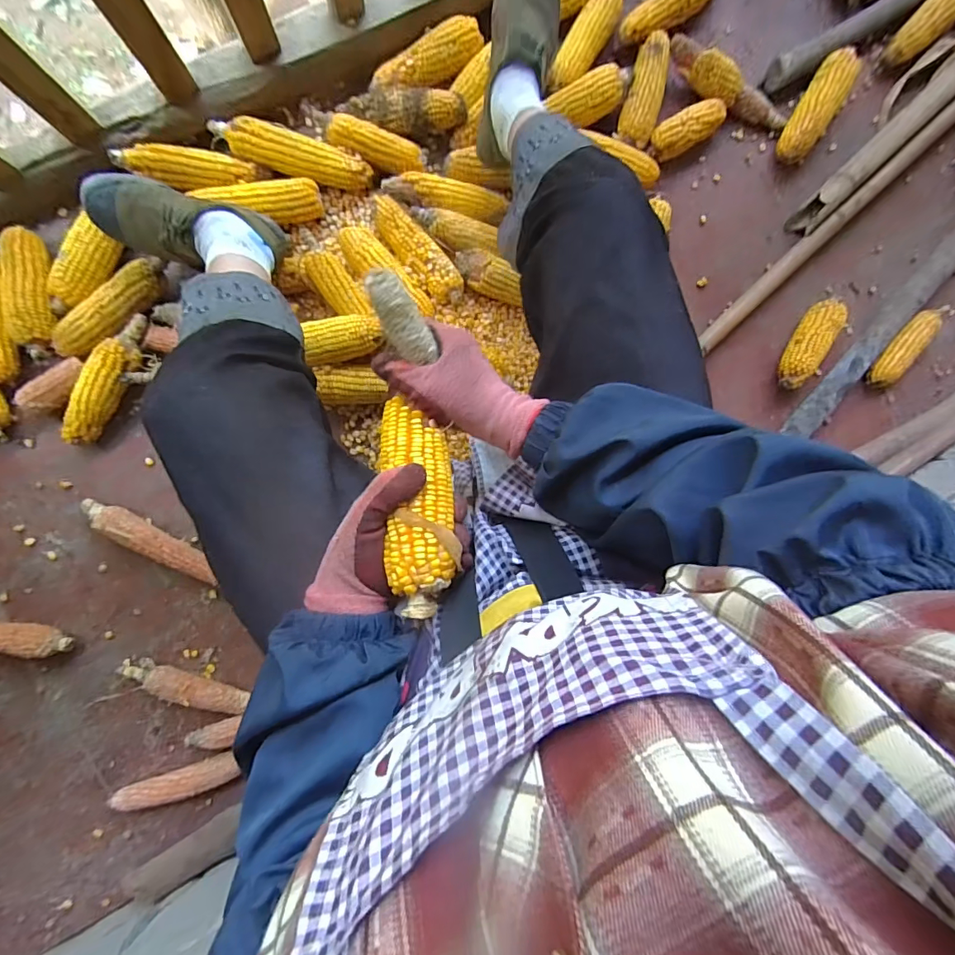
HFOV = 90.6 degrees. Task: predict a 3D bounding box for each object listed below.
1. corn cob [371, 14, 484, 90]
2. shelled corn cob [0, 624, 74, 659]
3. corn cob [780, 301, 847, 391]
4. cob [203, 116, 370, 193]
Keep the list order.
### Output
[{"bbox_3d":[-0.077,-0.643,0.725,0.177,0.046,0.048,-25,97,-5],"label":"corn cob"},{"bbox_3d":[-0.698,0.223,0.678,0.206,0.041,0.043,12,93,-8],"label":"shelled corn cob"},{"bbox_3d":[0.556,-0.227,0.795,0.053,0.059,0.165,31,90,-9],"label":"corn cob"},{"bbox_3d":[-0.278,-0.482,0.710,0.231,0.044,0.053,13,93,-8],"label":"cob"}]

